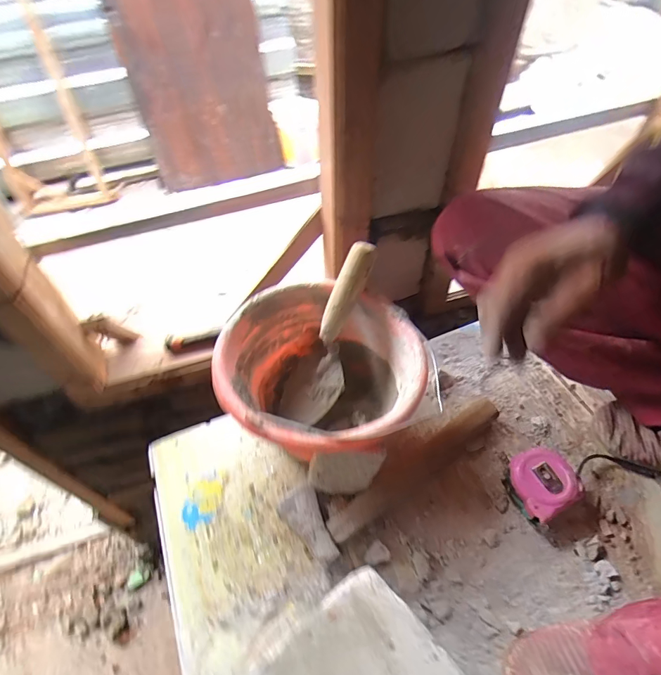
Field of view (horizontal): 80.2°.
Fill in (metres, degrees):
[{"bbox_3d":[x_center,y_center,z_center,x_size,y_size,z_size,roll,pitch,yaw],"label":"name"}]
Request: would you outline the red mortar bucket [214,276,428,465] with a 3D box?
[{"bbox_3d":[-0.011,0.065,0.511,0.229,0.158,0.218,-1,52,1],"label":"red mortar bucket"}]

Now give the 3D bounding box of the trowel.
[{"bbox_3d":[0.001,-0.001,0.510,0.074,0.244,0.056,30,25,23],"label":"trowel"}]

